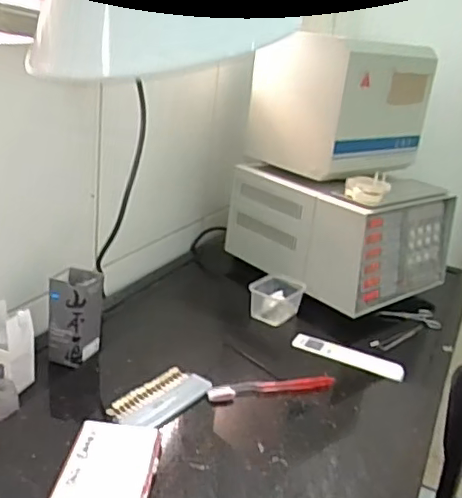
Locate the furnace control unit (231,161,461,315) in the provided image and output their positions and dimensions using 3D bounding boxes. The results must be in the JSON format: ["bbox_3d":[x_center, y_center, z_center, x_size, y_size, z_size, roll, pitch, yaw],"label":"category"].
[{"bbox_3d":[0.235,-0.055,1.225,0.340,0.206,0.342,-11,28,-38],"label":"furnace control unit"}]

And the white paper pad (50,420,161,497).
[{"bbox_3d":[-0.133,0.246,0.621,0.096,0.021,0.156,6,21,1],"label":"white paper pad"}]

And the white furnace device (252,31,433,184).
[{"bbox_3d":[0.221,-0.290,1.161,0.273,0.234,0.232,-11,28,-38],"label":"white furnace device"}]

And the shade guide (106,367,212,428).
[{"bbox_3d":[-0.092,0.199,0.773,0.072,0.010,0.146,19,25,30],"label":"shade guide"}]

